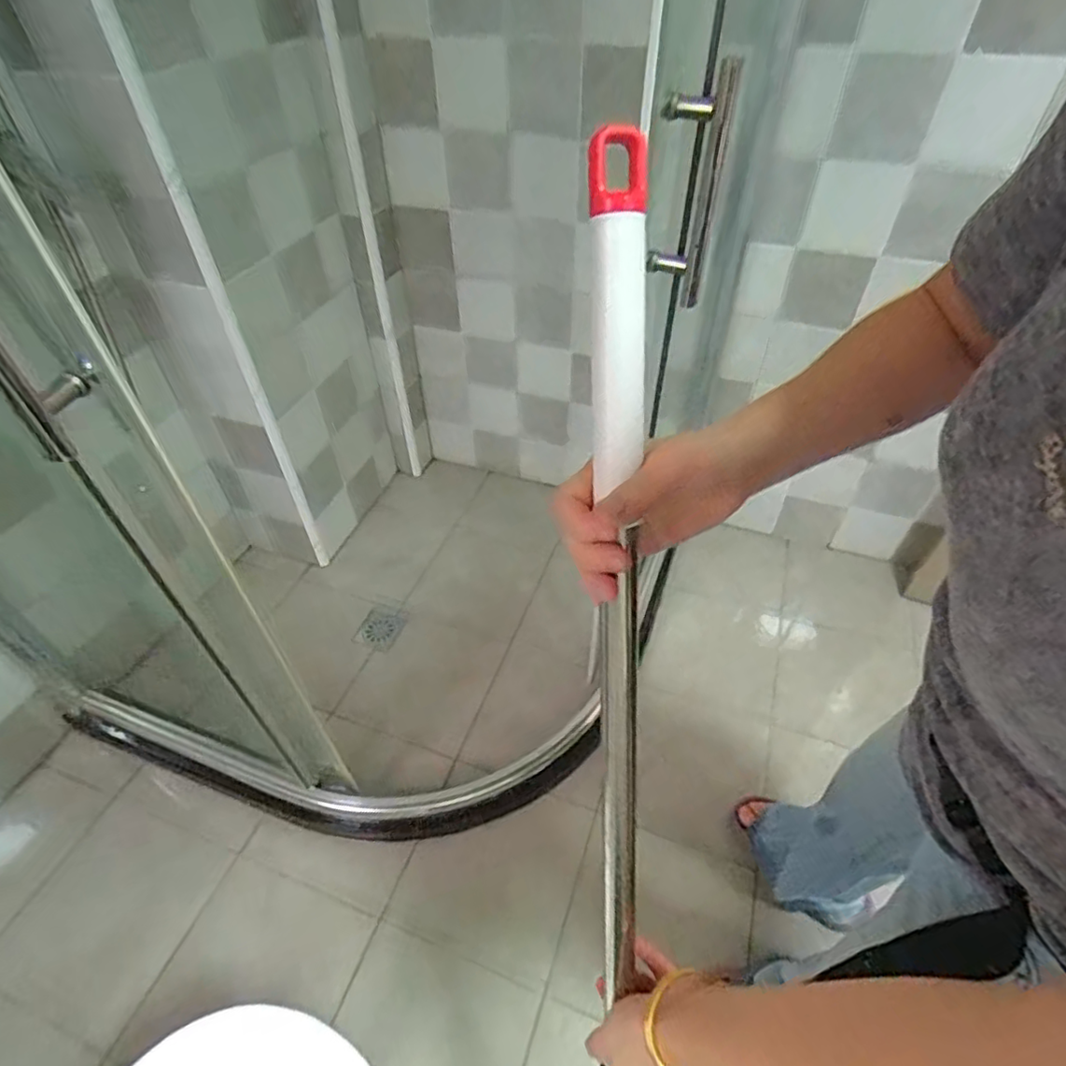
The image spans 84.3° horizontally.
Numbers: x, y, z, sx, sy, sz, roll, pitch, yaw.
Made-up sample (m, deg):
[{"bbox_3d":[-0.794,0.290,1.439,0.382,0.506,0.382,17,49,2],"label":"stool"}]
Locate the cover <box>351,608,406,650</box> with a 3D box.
[{"bbox_3d":[-0.396,0.248,1.517,0.100,0.007,0.115,17,49,3],"label":"cover"}]

